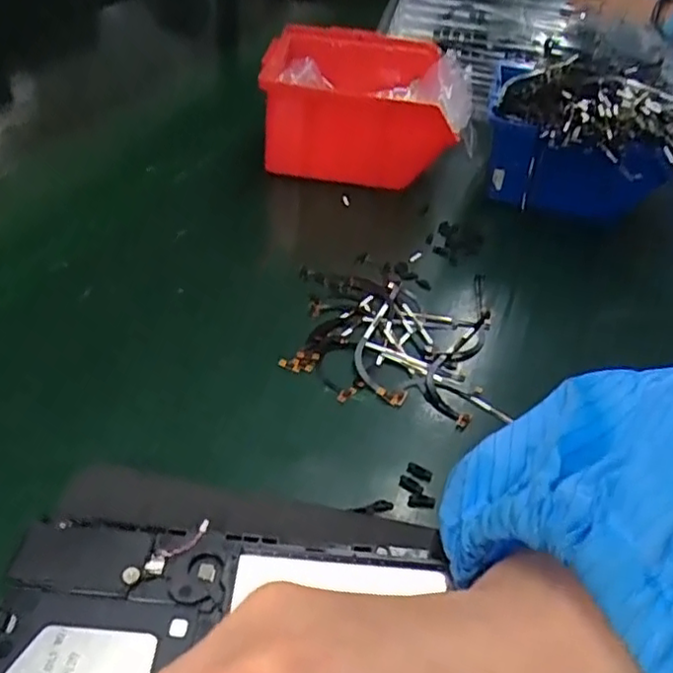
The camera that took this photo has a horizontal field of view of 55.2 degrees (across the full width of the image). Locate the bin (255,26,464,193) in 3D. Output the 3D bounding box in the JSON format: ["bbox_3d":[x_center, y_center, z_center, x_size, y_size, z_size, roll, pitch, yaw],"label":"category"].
[{"bbox_3d":[0.018,-0.163,0.469,0.133,0.074,0.123,5,40,-1],"label":"bin"}]

